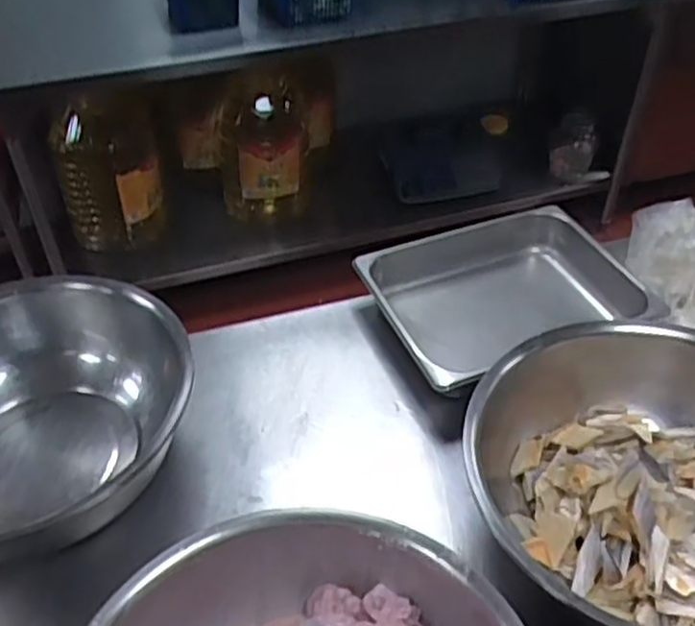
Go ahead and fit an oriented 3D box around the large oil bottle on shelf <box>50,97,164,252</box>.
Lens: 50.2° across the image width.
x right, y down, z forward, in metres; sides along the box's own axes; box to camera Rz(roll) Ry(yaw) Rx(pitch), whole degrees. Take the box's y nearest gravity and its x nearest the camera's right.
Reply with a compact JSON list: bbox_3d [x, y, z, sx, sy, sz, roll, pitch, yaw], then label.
[{"bbox_3d":[-0.550,-0.310,1.721,0.230,0.380,0.153,-13,43,-12],"label":"large oil bottle on shelf"}]

